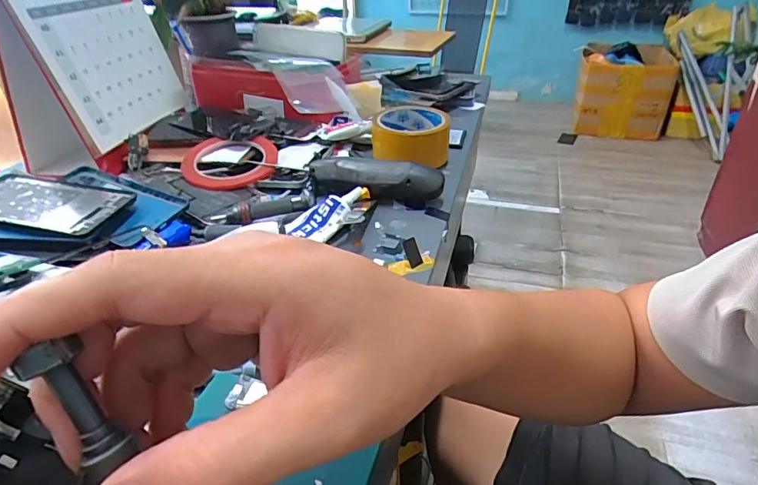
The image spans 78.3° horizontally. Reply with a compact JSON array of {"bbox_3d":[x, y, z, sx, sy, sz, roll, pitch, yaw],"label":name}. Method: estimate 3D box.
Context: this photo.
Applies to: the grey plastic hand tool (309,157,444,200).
[{"bbox_3d":[-0.005,-0.069,0.493,0.141,0.039,0.029,10,34,11],"label":"grey plastic hand tool"}]

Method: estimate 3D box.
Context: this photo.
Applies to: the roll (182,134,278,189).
[{"bbox_3d":[-0.174,-0.100,0.542,0.107,0.019,0.112,-8,35,-15],"label":"roll"}]

